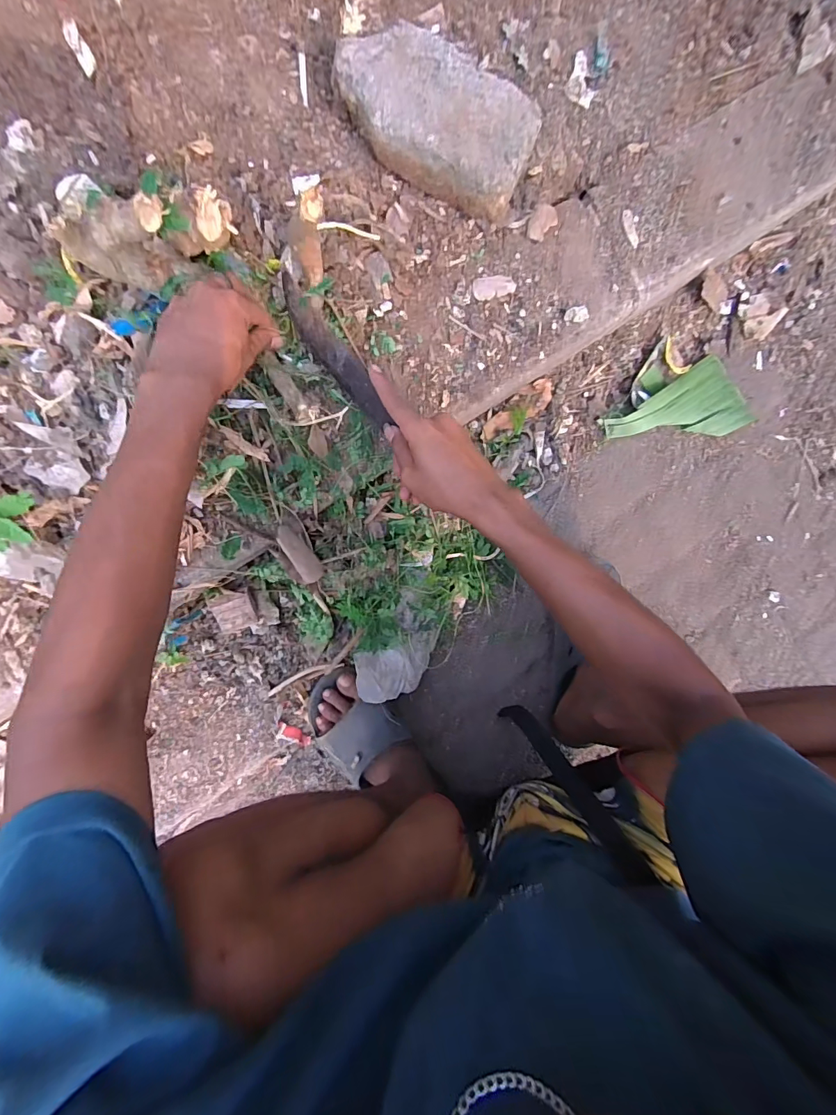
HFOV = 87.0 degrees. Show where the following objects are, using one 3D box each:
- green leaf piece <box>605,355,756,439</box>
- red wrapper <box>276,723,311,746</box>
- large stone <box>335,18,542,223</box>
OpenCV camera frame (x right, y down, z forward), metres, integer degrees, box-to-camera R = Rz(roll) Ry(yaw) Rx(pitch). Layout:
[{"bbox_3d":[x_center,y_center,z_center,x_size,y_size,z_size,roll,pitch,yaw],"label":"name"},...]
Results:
[{"bbox_3d":[0.388,-0.210,0.648,0.223,0.024,0.109,-25,96,-8],"label":"green leaf piece"},{"bbox_3d":[-0.170,0.243,0.605,0.048,0.014,0.024,20,90,-9],"label":"red wrapper"},{"bbox_3d":[0.018,-0.445,0.456,0.198,0.066,0.098,24,88,-10],"label":"large stone"}]

